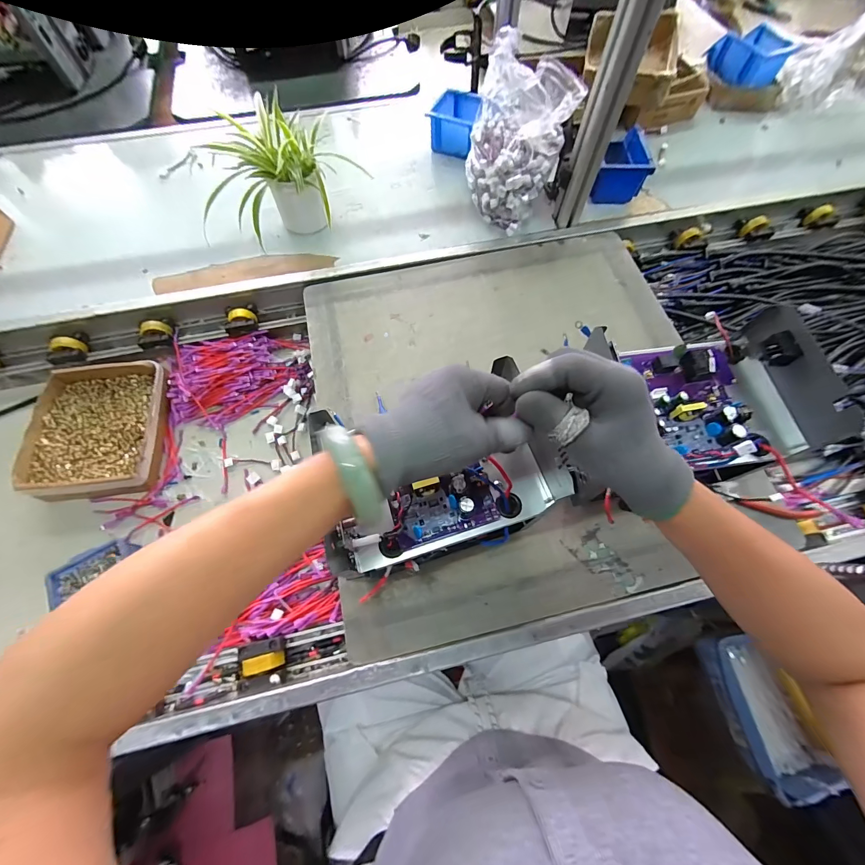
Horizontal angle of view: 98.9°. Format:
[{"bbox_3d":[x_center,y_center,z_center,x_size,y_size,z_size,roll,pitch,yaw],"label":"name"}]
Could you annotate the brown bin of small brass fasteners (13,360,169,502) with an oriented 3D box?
[{"bbox_3d":[-0.550,-0.007,0.617,0.201,0.044,0.230,-3,66,-1],"label":"brown bin of small brass fasteners"}]

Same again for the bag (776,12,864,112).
[{"bbox_3d":[0.886,-0.787,0.797,0.208,0.196,0.087,35,71,14],"label":"bag"}]

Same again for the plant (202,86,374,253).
[{"bbox_3d":[-0.272,-0.432,0.657,0.176,0.150,0.211,26,70,10],"label":"plant"}]

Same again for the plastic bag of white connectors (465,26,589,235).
[{"bbox_3d":[0.145,-0.492,0.646,0.163,0.211,0.162,5,67,2],"label":"plastic bag of white connectors"}]

